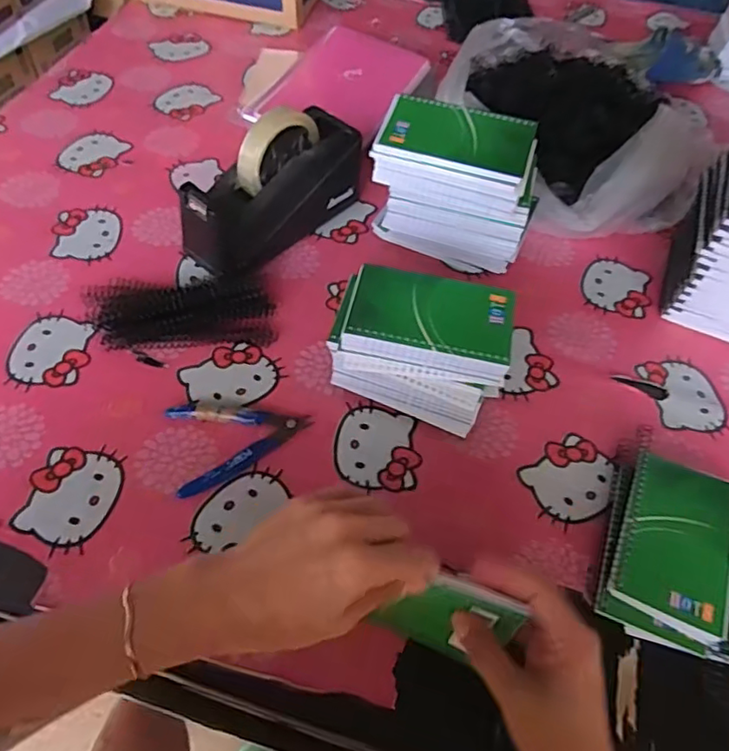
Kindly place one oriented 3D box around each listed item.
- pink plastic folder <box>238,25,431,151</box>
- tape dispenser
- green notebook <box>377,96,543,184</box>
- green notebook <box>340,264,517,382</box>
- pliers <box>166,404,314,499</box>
[{"bbox_3d":[-0.030,-0.390,0.795,0.177,0.032,0.234,24,57,12],"label":"pink plastic folder"},{"bbox_3d":[-0.093,-0.191,0.602,0.080,0.118,0.203,37,61,19],"label":"tape dispenser"},{"bbox_3d":[0.082,-0.214,0.522,0.131,0.014,0.076,16,56,6],"label":"green notebook"},{"bbox_3d":[0.053,-0.045,0.472,0.129,0.023,0.078,13,56,4],"label":"green notebook"},{"bbox_3d":[-0.106,0.050,0.498,0.113,0.012,0.081,-15,58,-14],"label":"pliers"}]

